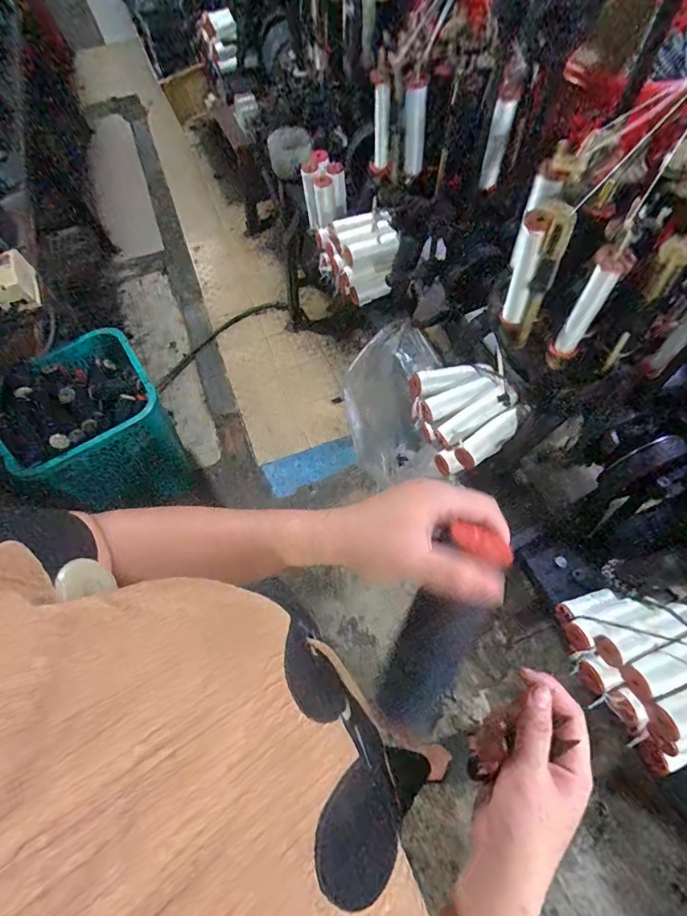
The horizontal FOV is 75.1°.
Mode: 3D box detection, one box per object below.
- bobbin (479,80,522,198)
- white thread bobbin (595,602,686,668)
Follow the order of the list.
[{"bbox_3d":[0.263,-0.540,0.762,0.034,0.157,0.032,10,61,8],"label":"bobbin"},{"bbox_3d":[0.394,0.223,0.576,0.132,0.032,0.039,-21,62,-9],"label":"white thread bobbin"}]

